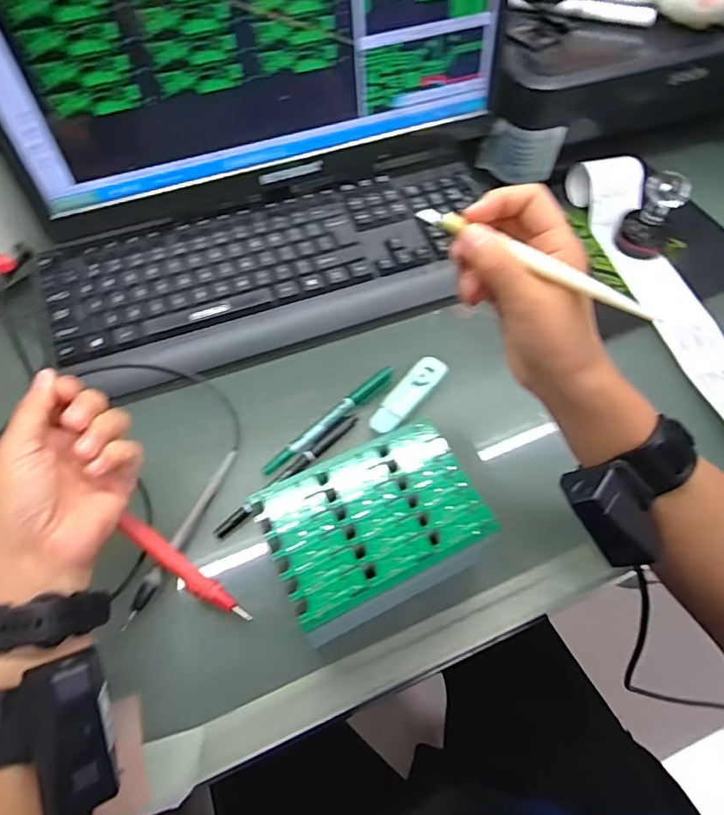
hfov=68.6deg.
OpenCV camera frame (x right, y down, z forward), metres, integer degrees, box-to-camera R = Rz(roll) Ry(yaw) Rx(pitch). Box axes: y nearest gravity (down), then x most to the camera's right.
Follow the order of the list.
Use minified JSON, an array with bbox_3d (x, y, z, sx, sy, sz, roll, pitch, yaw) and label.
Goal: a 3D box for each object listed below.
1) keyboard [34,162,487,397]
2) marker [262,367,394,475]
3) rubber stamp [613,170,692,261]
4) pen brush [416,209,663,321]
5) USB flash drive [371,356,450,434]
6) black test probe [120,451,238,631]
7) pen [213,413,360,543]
[{"bbox_3d":[-0.074,-0.127,0.505,0.404,0.040,0.155,-19,71,-12],"label":"keyboard"},{"bbox_3d":[-0.024,0.009,0.434,0.135,0.011,0.014,-40,68,-22],"label":"marker"},{"bbox_3d":[0.285,-0.189,0.518,0.051,0.072,0.044,32,64,16],"label":"rubber stamp"},{"bbox_3d":[0.096,-0.085,0.303,0.149,0.009,0.012,30,63,17],"label":"pen brush"},{"bbox_3d":[0.039,-0.012,0.440,0.027,0.008,0.085,35,64,18],"label":"USB flash drive"},{"bbox_3d":[-0.128,0.089,0.381,0.010,0.007,0.139,21,61,11],"label":"black test probe"},{"bbox_3d":[-0.056,0.050,0.410,0.139,0.008,0.012,-40,68,-22],"label":"pen"}]

